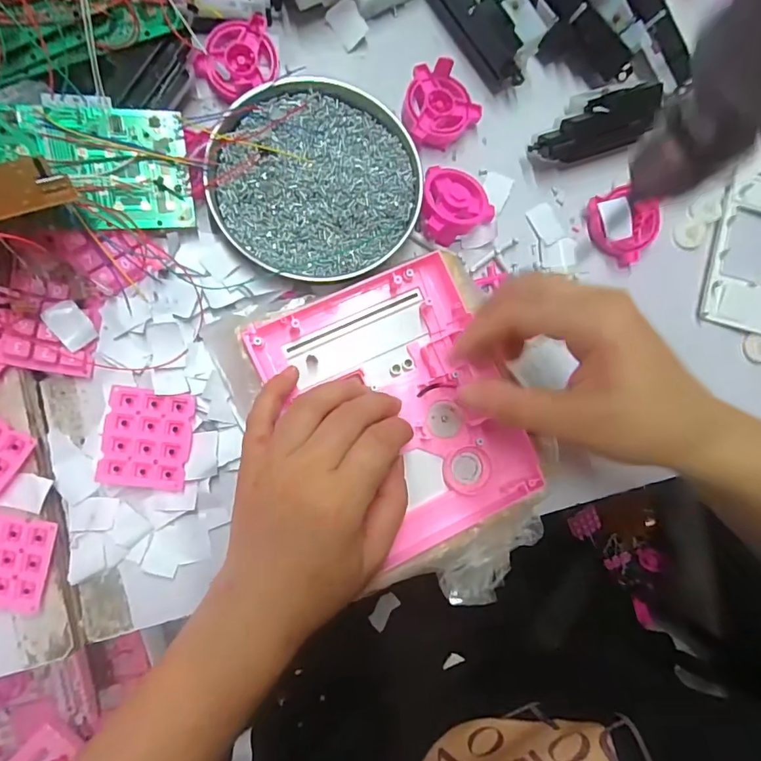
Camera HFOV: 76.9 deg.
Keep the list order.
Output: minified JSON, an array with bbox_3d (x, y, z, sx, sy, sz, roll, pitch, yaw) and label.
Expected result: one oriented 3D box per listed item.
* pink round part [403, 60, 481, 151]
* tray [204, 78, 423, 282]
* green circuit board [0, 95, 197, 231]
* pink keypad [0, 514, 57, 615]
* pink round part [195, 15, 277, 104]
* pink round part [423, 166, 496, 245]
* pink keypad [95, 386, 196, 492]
[{"bbox_3d":[0.038,-0.192,0.336,0.053,0.019,0.051,44,82,-6],"label":"pink round part"},{"bbox_3d":[-0.043,-0.133,0.318,0.132,0.018,0.130,0,88,-10],"label":"tray"},{"bbox_3d":[-0.188,-0.126,0.277,0.144,0.007,0.070,-6,103,-18],"label":"green circuit board"},{"bbox_3d":[-0.220,0.103,0.275,0.059,0.012,0.050,11,86,-9],"label":"pink keypad"},{"bbox_3d":[-0.093,-0.214,0.322,0.056,0.017,0.043,-40,95,-9],"label":"pink round part"},{"bbox_3d":[0.053,-0.123,0.336,0.051,0.021,0.051,0,88,-10],"label":"pink round part"},{"bbox_3d":[-0.145,0.036,0.301,0.050,0.010,0.059,7,87,-10],"label":"pink keypad"}]

